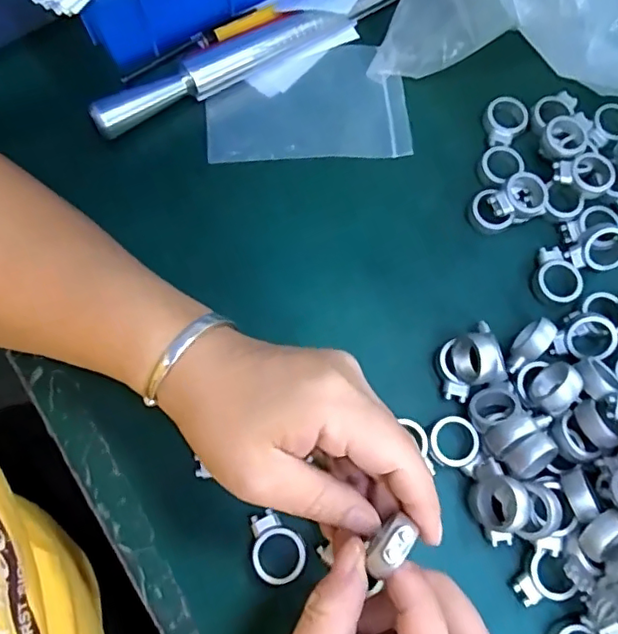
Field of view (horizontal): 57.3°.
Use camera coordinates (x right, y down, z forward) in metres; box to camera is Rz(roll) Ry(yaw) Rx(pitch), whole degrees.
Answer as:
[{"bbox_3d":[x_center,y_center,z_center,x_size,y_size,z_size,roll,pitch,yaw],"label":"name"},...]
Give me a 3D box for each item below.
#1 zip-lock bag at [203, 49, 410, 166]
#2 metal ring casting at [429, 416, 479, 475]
[{"bbox_3d":[-0.001,-0.133,0.353,0.122,0.006,0.076,-4,74,-4],"label":"zip-lock bag"},{"bbox_3d":[0.076,0.066,0.297,0.025,0.007,0.027,0,76,-1],"label":"metal ring casting"}]

